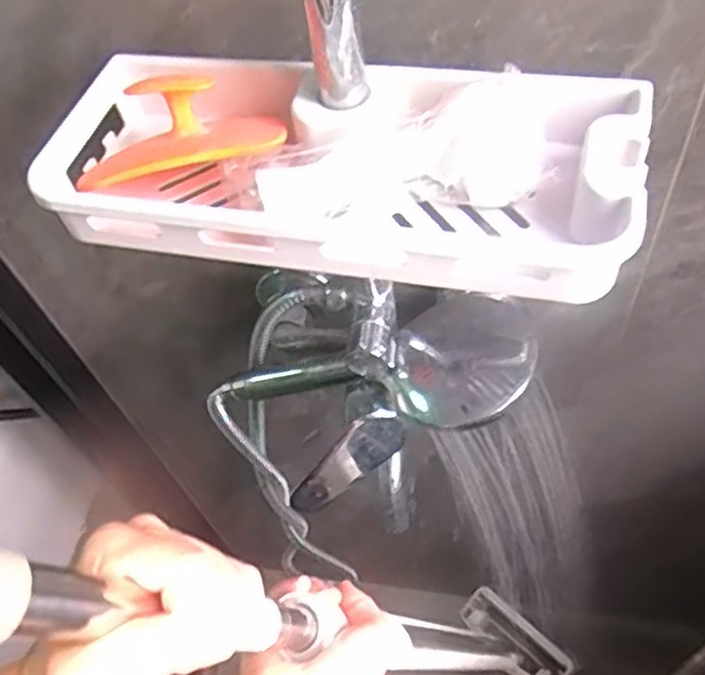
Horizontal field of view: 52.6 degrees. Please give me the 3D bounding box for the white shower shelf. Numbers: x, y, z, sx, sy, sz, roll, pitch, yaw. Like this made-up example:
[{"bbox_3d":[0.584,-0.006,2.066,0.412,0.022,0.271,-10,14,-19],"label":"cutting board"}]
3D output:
[{"bbox_3d":[-0.011,-0.087,0.349,0.280,0.049,0.116,11,56,12],"label":"white shower shelf"}]

